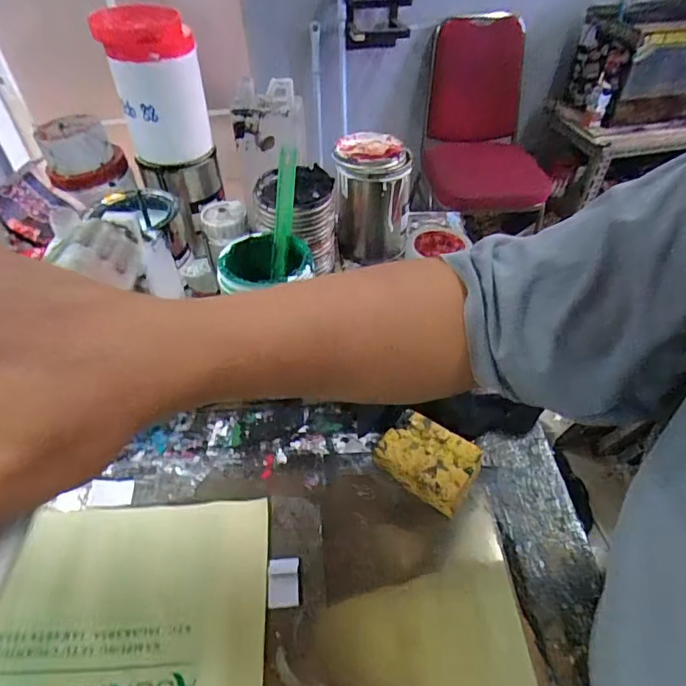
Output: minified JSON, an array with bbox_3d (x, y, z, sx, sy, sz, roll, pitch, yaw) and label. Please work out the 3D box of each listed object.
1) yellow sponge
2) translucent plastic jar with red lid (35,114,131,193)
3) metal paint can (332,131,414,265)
[{"bbox_3d":[0.085,0.121,0.491,0.093,0.036,0.071,29,53,24],"label":"yellow sponge"},{"bbox_3d":[-0.343,-0.252,0.636,0.095,0.055,0.096,-24,50,-21],"label":"translucent plastic jar with red lid"},{"bbox_3d":[0.043,-0.212,0.733,0.106,0.168,0.101,2,46,3],"label":"metal paint can"}]

